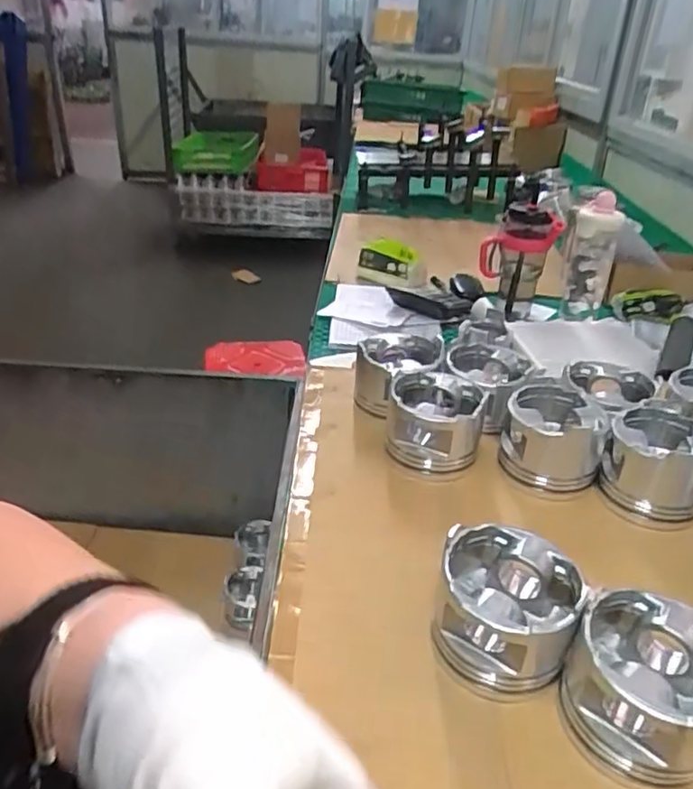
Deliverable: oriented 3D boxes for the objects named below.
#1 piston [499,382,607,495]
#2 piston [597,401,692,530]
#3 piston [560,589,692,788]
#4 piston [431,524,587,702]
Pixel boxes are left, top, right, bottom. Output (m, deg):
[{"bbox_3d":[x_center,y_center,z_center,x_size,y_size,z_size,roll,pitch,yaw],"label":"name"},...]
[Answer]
[{"bbox_3d":[0.212,0.038,0.653,0.097,0.064,0.101,3,31,-2],"label":"piston"},{"bbox_3d":[0.306,0.067,0.627,0.096,0.075,0.099,21,35,26],"label":"piston"},{"bbox_3d":[0.199,0.188,0.415,0.092,0.069,0.090,25,37,32],"label":"piston"},{"bbox_3d":[0.116,0.155,0.462,0.091,0.079,0.091,12,32,14],"label":"piston"}]

